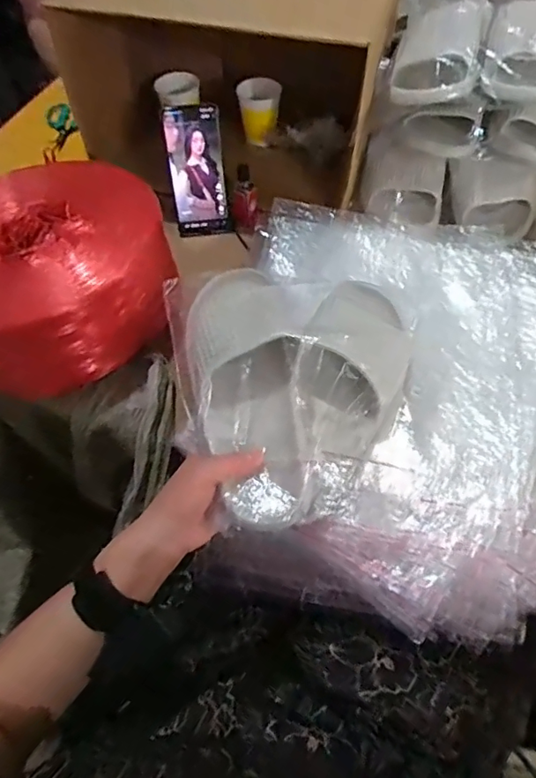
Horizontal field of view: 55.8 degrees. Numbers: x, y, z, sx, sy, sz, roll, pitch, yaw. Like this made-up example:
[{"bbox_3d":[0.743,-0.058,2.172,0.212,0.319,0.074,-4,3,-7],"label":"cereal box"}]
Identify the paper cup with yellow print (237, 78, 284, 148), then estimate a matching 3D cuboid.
[{"bbox_3d":[-0.013,-0.437,0.800,0.068,0.076,0.061,-2,56,2],"label":"paper cup with yellow print"}]

